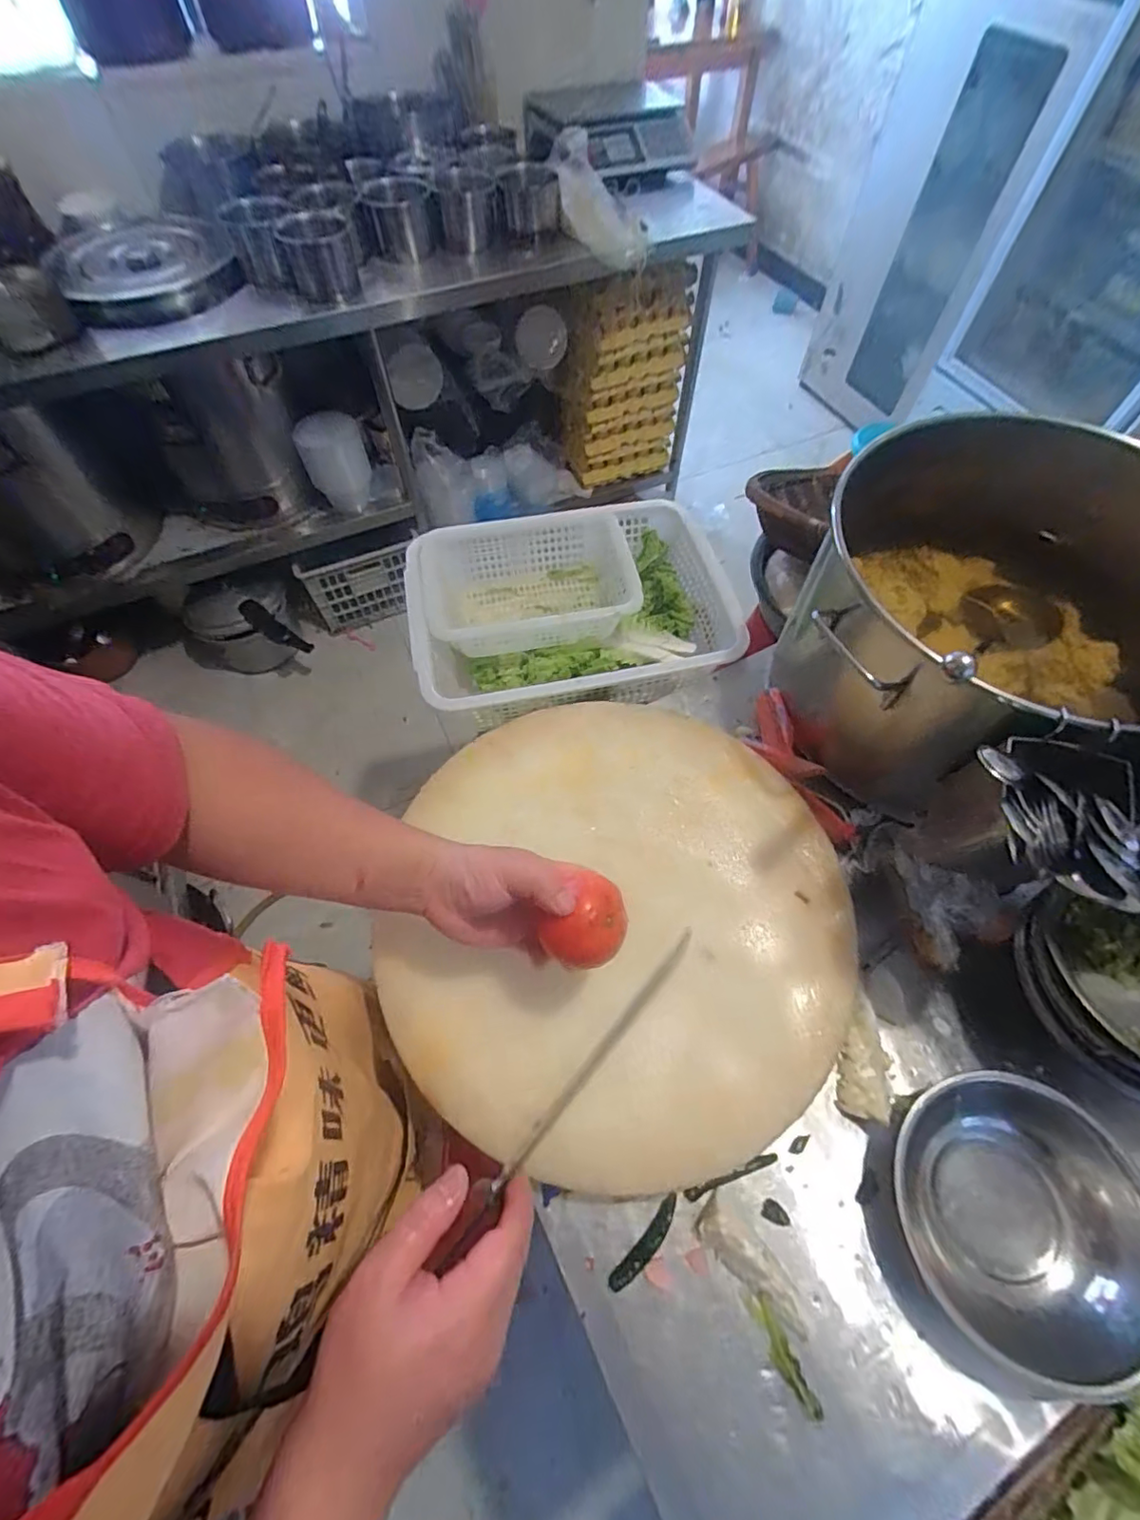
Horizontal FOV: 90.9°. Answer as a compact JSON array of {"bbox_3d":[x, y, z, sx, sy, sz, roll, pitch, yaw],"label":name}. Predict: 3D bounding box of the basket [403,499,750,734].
[{"bbox_3d":[0.015,-0.191,0.736,0.422,0.103,0.291,-10,62,-5],"label":"basket"}]

